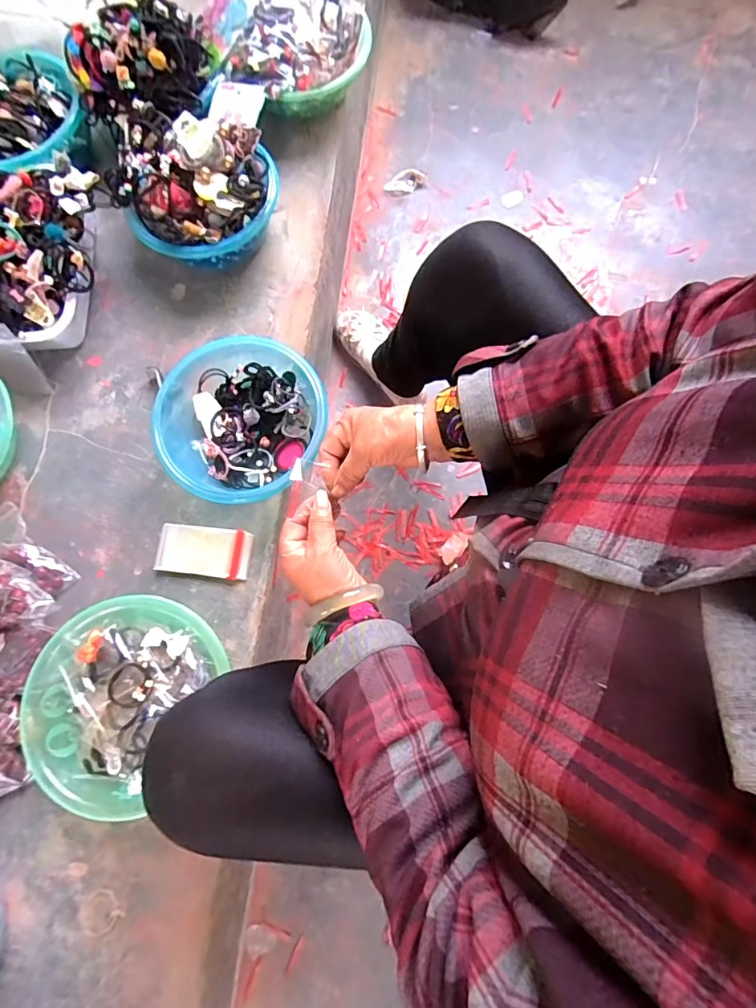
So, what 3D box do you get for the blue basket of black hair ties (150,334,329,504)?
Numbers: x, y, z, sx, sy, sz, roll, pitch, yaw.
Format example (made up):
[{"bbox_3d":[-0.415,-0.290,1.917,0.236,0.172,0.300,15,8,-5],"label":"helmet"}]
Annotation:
[{"bbox_3d":[-0.195,-0.113,0.635,0.229,0.081,0.225,0,77,1],"label":"blue basket of black hair ties"}]

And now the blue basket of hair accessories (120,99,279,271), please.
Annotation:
[{"bbox_3d":[-0.263,-0.463,0.684,0.220,0.130,0.219,-3,77,0],"label":"blue basket of hair accessories"}]

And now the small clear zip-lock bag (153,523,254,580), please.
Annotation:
[{"bbox_3d":[-0.238,0.064,0.629,0.122,0.015,0.067,7,77,2],"label":"small clear zip-lock bag"}]

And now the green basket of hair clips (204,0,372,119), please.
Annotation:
[{"bbox_3d":[-0.156,-0.736,0.755,0.274,0.123,0.208,-31,79,-6],"label":"green basket of hair clips"}]

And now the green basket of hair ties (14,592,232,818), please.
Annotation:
[{"bbox_3d":[-0.312,0.225,0.564,0.217,0.071,0.238,30,79,7],"label":"green basket of hair ties"}]

